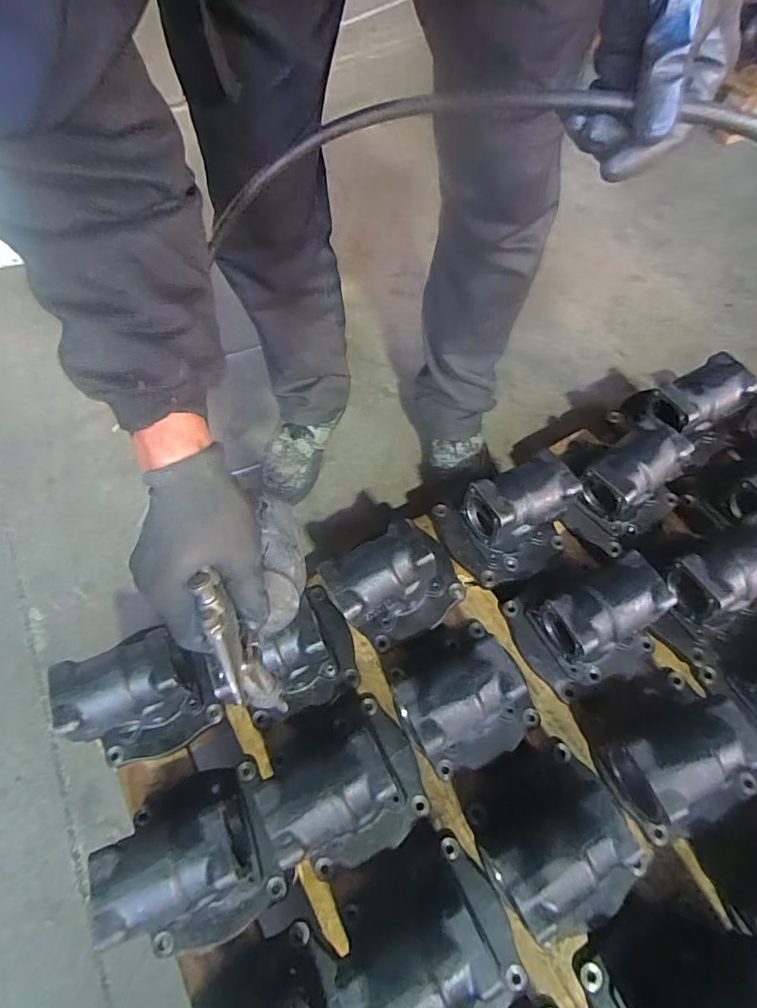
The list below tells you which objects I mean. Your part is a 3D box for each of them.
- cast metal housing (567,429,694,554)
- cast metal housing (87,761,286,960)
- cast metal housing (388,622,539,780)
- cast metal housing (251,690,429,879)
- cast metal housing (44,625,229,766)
[{"bbox_3d":[0.333,-0.021,0.668,0.151,0.091,0.101,-40,68,-17],"label":"cast metal housing"},{"bbox_3d":[-0.181,0.346,0.496,0.139,0.105,0.150,-22,63,-9],"label":"cast metal housing"},{"bbox_3d":[0.092,0.208,0.556,0.132,0.099,0.136,-26,64,-11],"label":"cast metal housing"},{"bbox_3d":[-0.033,0.286,0.519,0.144,0.099,0.141,-23,64,-9],"label":"cast metal housing"},{"bbox_3d":[-0.268,0.206,0.577,0.141,0.106,0.138,-23,64,-9],"label":"cast metal housing"}]

